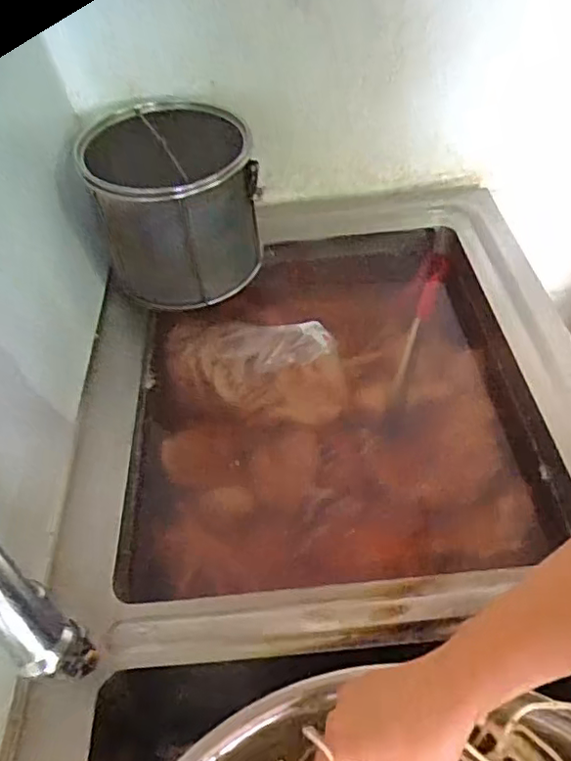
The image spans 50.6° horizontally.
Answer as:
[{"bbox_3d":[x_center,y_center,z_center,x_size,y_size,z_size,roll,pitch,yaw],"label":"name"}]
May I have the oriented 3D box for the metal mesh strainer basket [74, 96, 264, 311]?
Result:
[{"bbox_3d":[-0.130,-0.216,0.744,0.192,0.176,0.192,-4,47,-1],"label":"metal mesh strainer basket"}]

